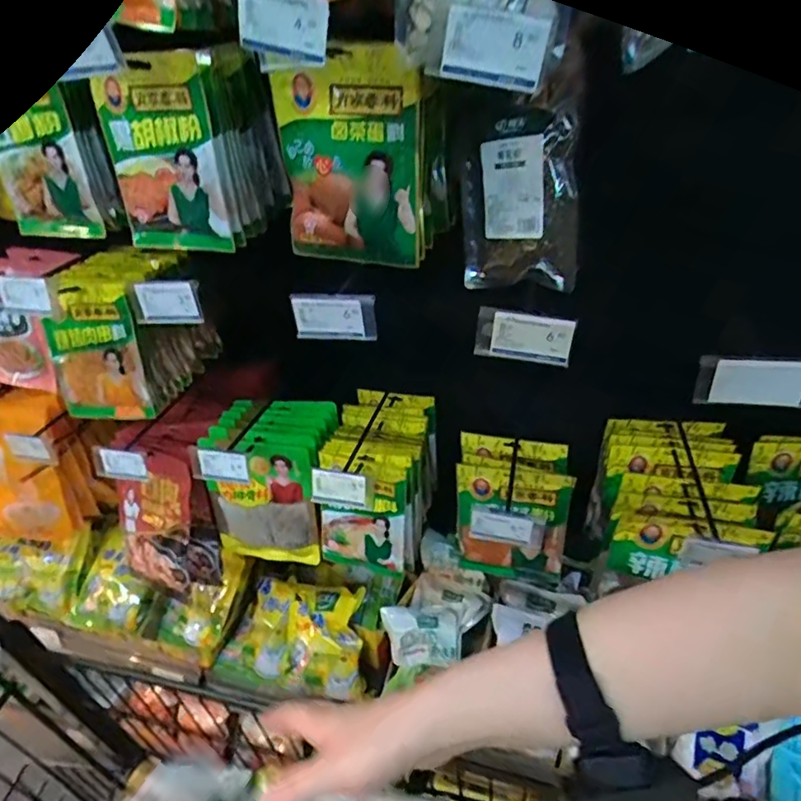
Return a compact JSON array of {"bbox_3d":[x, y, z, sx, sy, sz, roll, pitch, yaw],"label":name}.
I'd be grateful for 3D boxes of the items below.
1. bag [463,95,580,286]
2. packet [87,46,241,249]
[{"bbox_3d":[0.106,-0.187,0.540,0.021,0.164,0.134,-27,31,-33],"label":"bag"},{"bbox_3d":[-0.236,-0.239,0.561,0.123,0.177,0.009,9,33,14],"label":"packet"}]

